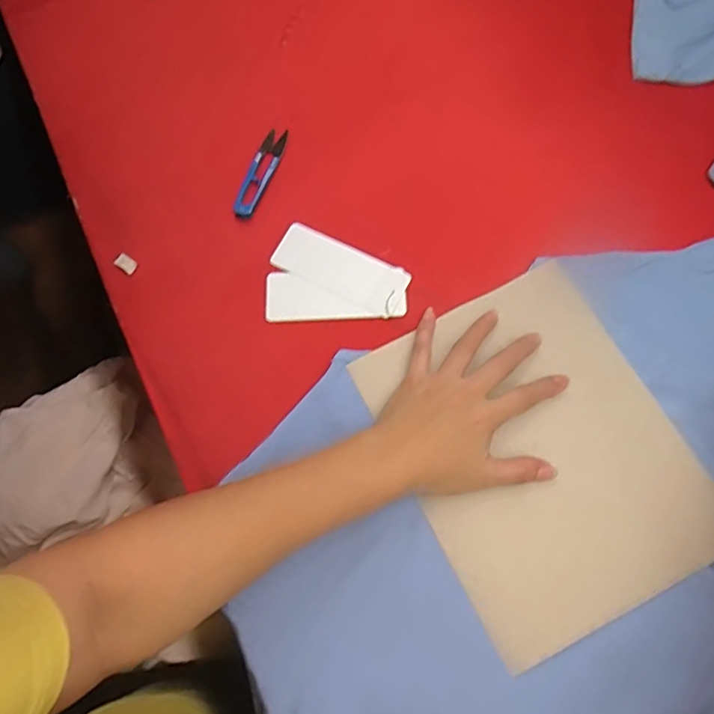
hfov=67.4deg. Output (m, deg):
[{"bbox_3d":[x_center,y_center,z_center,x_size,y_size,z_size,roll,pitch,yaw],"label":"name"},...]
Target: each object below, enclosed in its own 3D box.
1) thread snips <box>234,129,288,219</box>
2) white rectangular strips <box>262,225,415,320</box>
[{"bbox_3d":[-0.090,-0.172,0.500,0.020,0.006,0.098,20,74,9],"label":"thread snips"},{"bbox_3d":[-0.017,-0.074,0.473,0.120,0.006,0.086,1,72,3],"label":"white rectangular strips"}]

